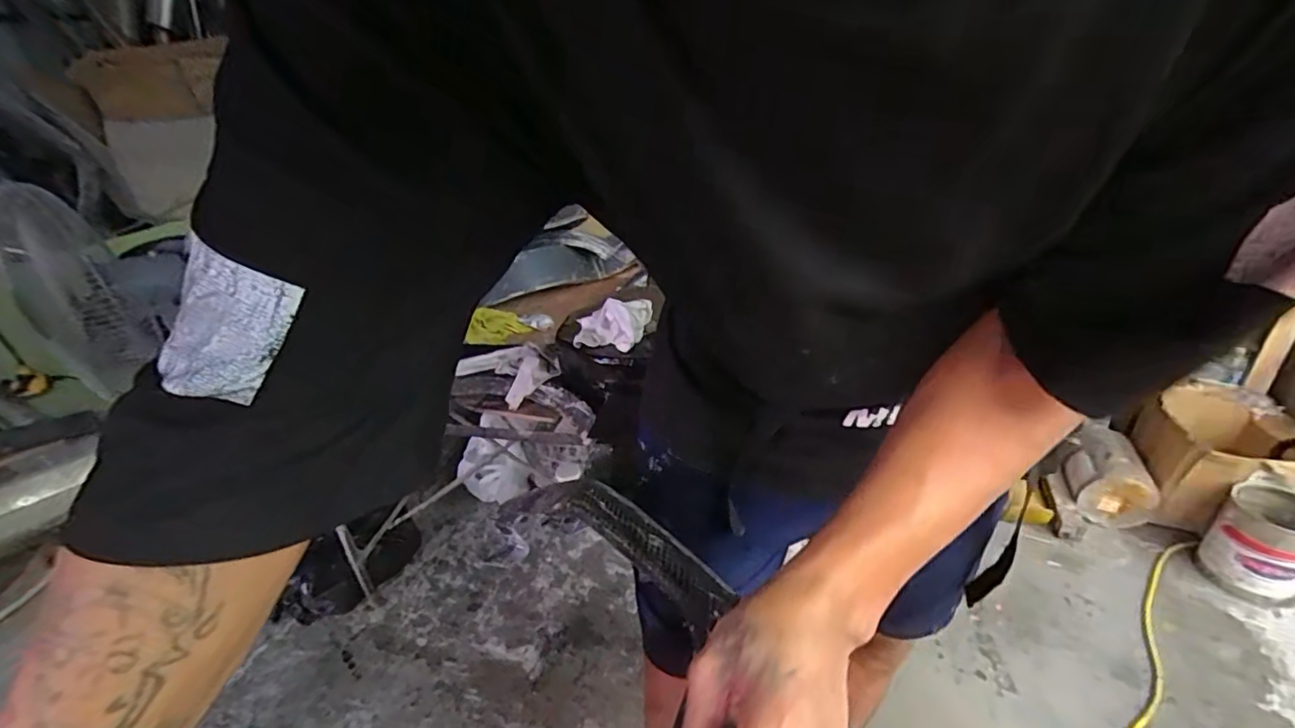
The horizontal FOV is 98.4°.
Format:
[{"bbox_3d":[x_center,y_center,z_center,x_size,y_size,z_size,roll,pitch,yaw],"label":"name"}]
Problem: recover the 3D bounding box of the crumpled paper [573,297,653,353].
[{"bbox_3d":[-0.066,-0.073,0.929,0.138,0.059,0.103,4,30,13],"label":"crumpled paper"}]

